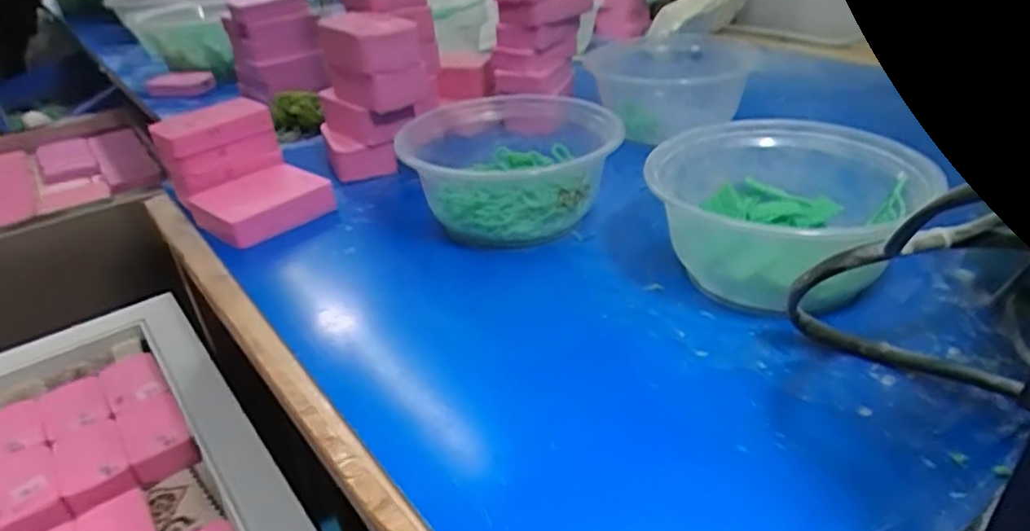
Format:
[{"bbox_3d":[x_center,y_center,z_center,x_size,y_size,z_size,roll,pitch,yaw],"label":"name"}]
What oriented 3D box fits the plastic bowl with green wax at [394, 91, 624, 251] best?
[{"bbox_3d":[-0.004,-0.064,0.424,0.124,0.061,0.116,-3,32,2],"label":"plastic bowl with green wax"}]

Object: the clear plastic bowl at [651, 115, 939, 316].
[{"bbox_3d":[0.141,-0.029,0.347,0.127,0.057,0.122,-25,38,-30],"label":"clear plastic bowl"}]

